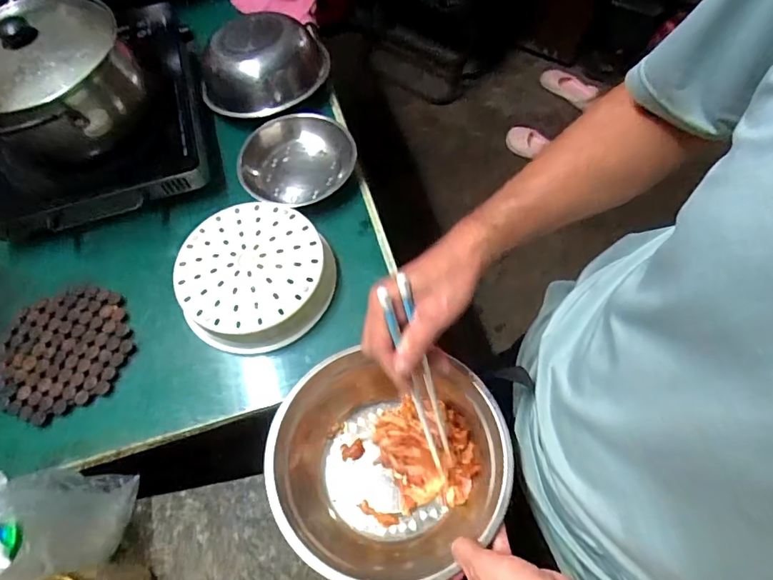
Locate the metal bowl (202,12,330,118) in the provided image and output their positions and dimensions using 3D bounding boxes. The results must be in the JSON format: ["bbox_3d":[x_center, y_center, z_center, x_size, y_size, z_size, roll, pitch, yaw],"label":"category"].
[{"bbox_3d":[-0.208,-0.367,0.779,0.196,0.090,0.187,-1,63,2],"label":"metal bowl"}]

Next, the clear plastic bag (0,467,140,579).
[{"bbox_3d":[-0.316,0.224,0.460,0.068,0.161,0.117,-10,63,-2],"label":"clear plastic bag"}]

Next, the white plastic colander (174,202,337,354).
[{"bbox_3d":[-0.173,-0.018,0.629,0.188,0.059,0.188,-1,63,2],"label":"white plastic colander"}]

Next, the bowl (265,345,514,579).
[{"bbox_3d":[0.000,0.177,0.496,0.230,0.091,0.210,11,64,8],"label":"bowl"}]

